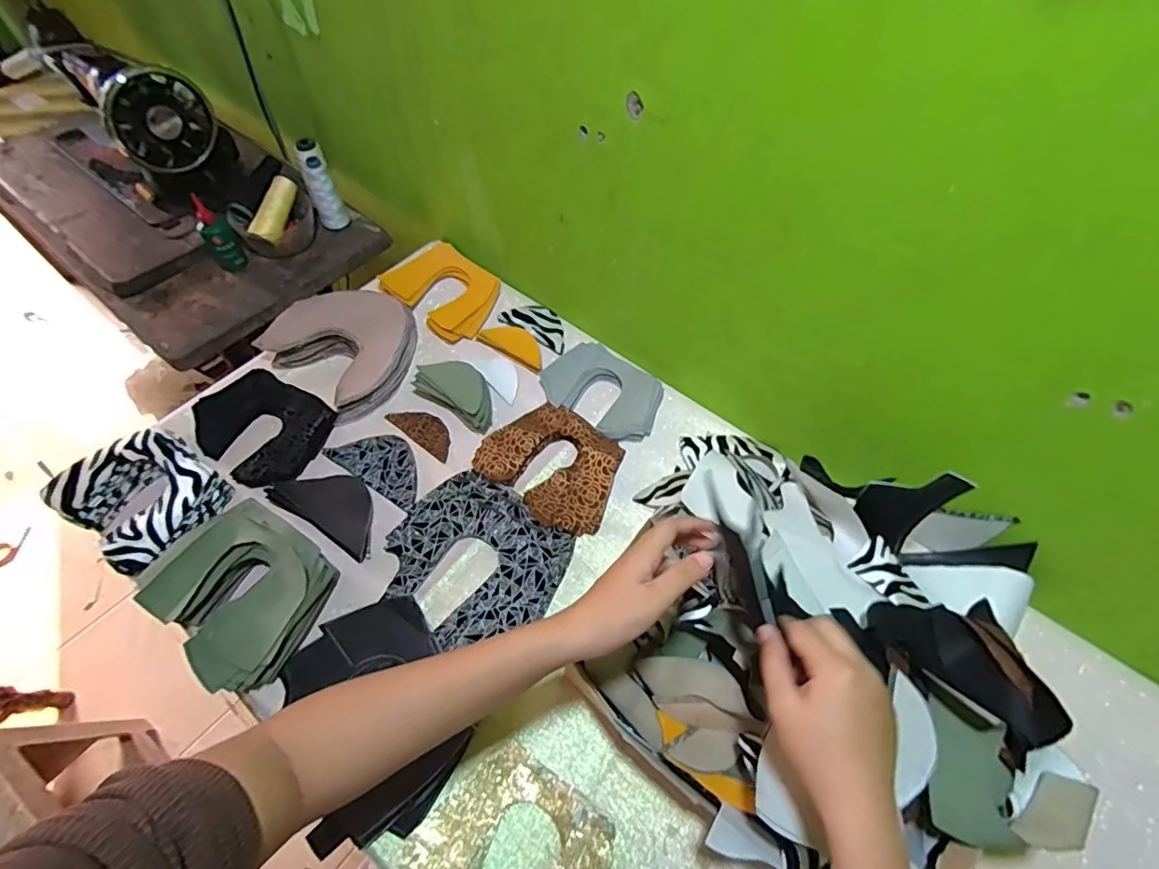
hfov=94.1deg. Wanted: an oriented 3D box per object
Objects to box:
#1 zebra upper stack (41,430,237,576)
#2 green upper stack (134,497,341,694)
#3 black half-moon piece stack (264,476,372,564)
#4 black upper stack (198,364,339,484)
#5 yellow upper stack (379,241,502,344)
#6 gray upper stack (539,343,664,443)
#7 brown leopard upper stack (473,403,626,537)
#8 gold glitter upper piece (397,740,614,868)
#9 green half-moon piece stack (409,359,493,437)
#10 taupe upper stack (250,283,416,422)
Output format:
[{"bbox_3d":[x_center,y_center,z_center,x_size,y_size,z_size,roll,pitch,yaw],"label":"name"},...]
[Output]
[{"bbox_3d":[-0.500,0.069,0.618,0.160,0.041,0.134,33,62,17],"label":"zebra upper stack"},{"bbox_3d":[-0.359,0.161,0.570,0.180,0.040,0.151,30,61,15],"label":"green upper stack"},{"bbox_3d":[-0.290,0.081,0.637,0.148,0.009,0.072,29,60,14],"label":"black half-moon piece stack"},{"bbox_3d":[-0.403,-0.011,0.683,0.155,0.026,0.129,24,59,12],"label":"black upper stack"},{"bbox_3d":[-0.205,-0.224,0.823,0.170,0.034,0.129,39,63,20],"label":"yellow upper stack"},{"bbox_3d":[0.032,-0.059,0.733,0.159,0.023,0.113,32,61,16],"label":"gray upper stack"},{"bbox_3d":[-0.031,0.034,0.672,0.172,0.015,0.138,32,61,16],"label":"brown leopard upper stack"},{"bbox_3d":[-0.050,0.370,0.471,0.175,0.012,0.130,28,63,20],"label":"gold glitter upper piece"},{"bbox_3d":[-0.161,-0.059,0.717,0.123,0.042,0.060,32,61,16],"label":"green half-moon piece stack"},{"bbox_3d":[-0.320,-0.125,0.748,0.175,0.058,0.182,28,60,14],"label":"taupe upper stack"}]

